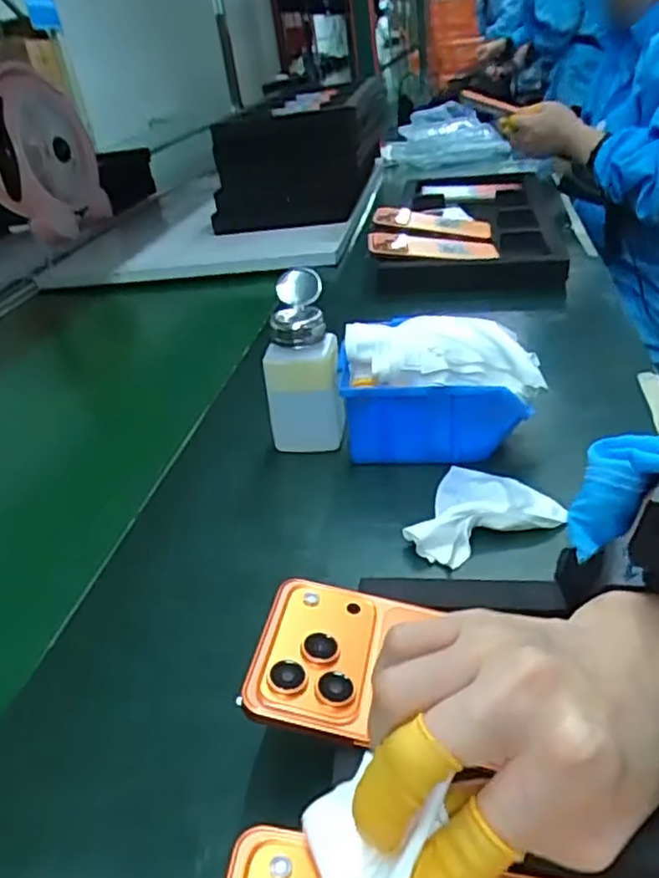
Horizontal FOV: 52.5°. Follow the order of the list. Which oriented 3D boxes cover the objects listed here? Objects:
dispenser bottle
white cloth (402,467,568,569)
[{"bbox_3d":[-0.021,-0.056,0.508,0.055,0.125,0.058,-7,31,2],"label":"dispenser bottle"},{"bbox_3d":[0.101,0.047,0.426,0.082,0.017,0.094,9,35,27],"label":"white cloth"}]

